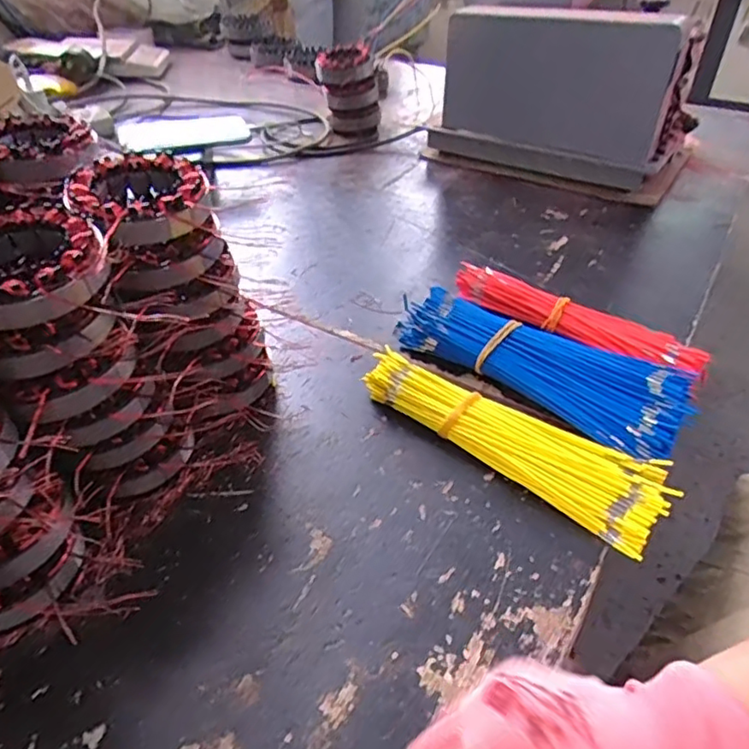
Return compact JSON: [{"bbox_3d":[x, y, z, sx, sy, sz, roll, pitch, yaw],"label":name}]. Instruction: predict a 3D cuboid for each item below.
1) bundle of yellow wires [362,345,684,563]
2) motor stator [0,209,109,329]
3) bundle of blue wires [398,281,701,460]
[{"bbox_3d":[0.103,0.045,0.465,0.238,0.030,0.068,31,48,29],"label":"bundle of yellow wires"},{"bbox_3d":[-0.193,-0.057,0.337,0.085,0.027,0.097,-29,48,-30],"label":"motor stator"},{"bbox_3d":[0.139,-0.011,0.521,0.253,0.043,0.095,31,48,29],"label":"bundle of blue wires"}]

